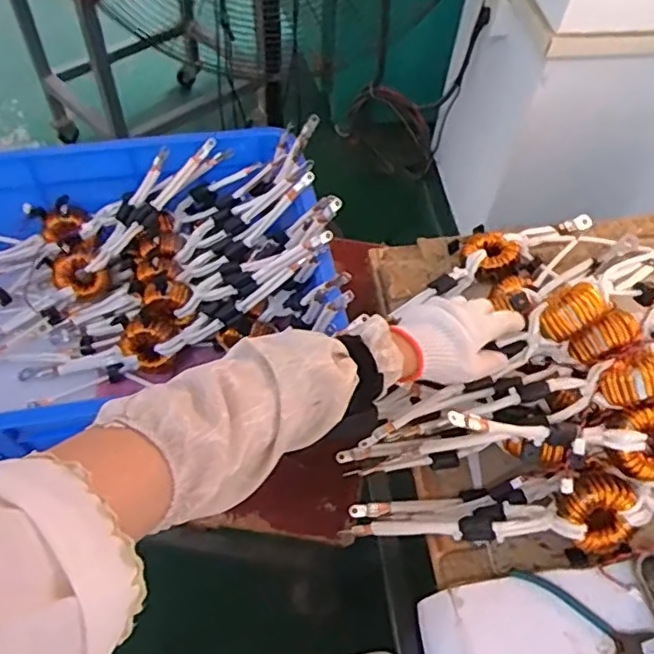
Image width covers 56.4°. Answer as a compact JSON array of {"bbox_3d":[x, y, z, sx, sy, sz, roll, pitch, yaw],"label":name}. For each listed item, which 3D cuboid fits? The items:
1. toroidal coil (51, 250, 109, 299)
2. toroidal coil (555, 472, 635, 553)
[{"bbox_3d":[-0.352,-0.075,0.870,0.060,0.072,0.023,-51,36,10],"label":"toroidal coil"},{"bbox_3d":[0.272,0.186,0.612,0.068,0.082,0.040,-16,19,10],"label":"toroidal coil"}]

